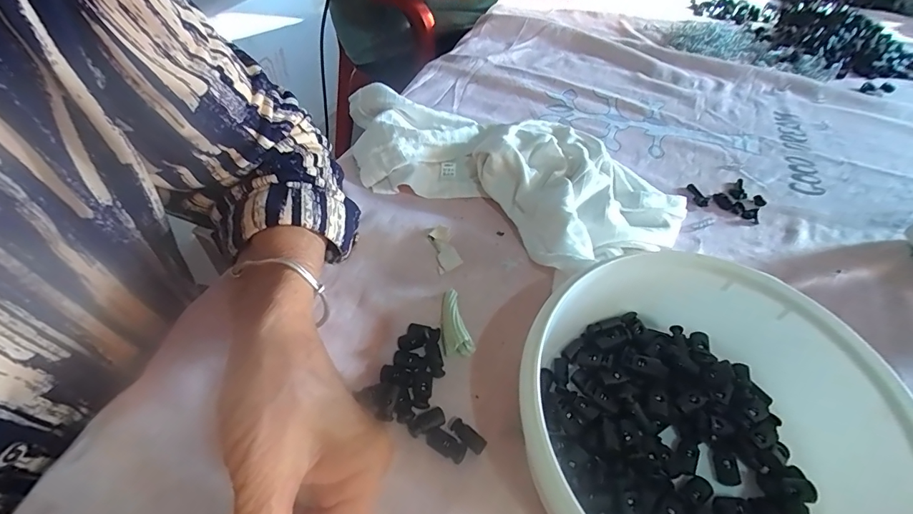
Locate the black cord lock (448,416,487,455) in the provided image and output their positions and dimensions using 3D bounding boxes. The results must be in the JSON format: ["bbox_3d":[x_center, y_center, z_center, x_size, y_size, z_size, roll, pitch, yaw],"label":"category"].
[{"bbox_3d":[0.005,0.099,0.230,0.024,0.004,0.009,36,56,24],"label":"black cord lock"}]

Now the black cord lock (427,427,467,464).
[{"bbox_3d":[-0.005,0.102,0.225,0.022,0.004,0.011,28,53,19],"label":"black cord lock"}]

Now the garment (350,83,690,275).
[{"bbox_3d":[0.031,-0.082,0.354,0.299,0.044,0.144,31,54,21],"label":"garment"}]

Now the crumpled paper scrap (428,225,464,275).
[{"bbox_3d":[-0.009,-0.006,0.299,0.017,0.004,0.037,-22,62,1],"label":"crumpled paper scrap"}]

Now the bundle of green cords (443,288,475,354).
[{"bbox_3d":[0.000,0.040,0.267,0.018,0.017,0.043,-2,50,-6],"label":"bundle of green cords"}]

